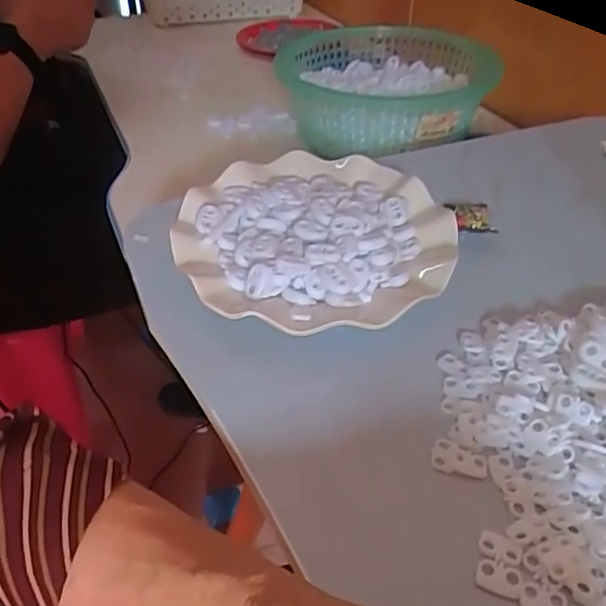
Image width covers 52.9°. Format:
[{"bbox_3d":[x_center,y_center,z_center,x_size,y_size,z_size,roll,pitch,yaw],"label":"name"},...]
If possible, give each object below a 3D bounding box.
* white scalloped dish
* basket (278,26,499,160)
[{"bbox_3d":[0.009,-0.042,0.395,0.169,0.034,0.168,0,40,0],"label":"white scalloped dish"},{"bbox_3d":[0.089,-0.227,0.629,0.198,0.071,0.191,-11,41,-13],"label":"basket"}]

